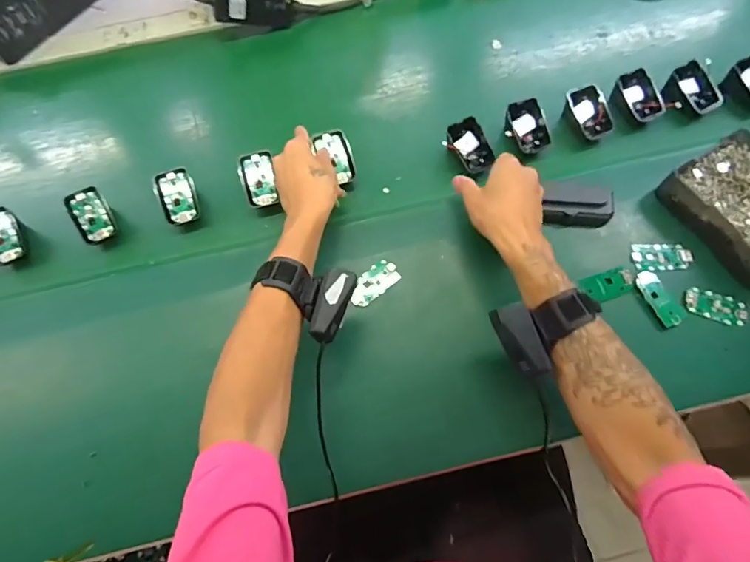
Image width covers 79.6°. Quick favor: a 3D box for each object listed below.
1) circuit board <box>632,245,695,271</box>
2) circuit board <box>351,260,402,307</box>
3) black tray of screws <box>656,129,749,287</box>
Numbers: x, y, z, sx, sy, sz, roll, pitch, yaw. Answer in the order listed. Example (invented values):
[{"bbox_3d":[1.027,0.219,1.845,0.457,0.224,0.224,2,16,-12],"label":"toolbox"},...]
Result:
[{"bbox_3d":[0.337,-0.029,0.528,0.065,0.007,0.035,-2,67,2],"label":"circuit board"},{"bbox_3d":[-0.001,0.003,0.523,0.063,0.005,0.032,-40,80,-12],"label":"circuit board"},{"bbox_3d":[0.432,-0.085,0.523,0.122,0.040,0.159,-32,69,-10],"label":"black tray of screws"}]

